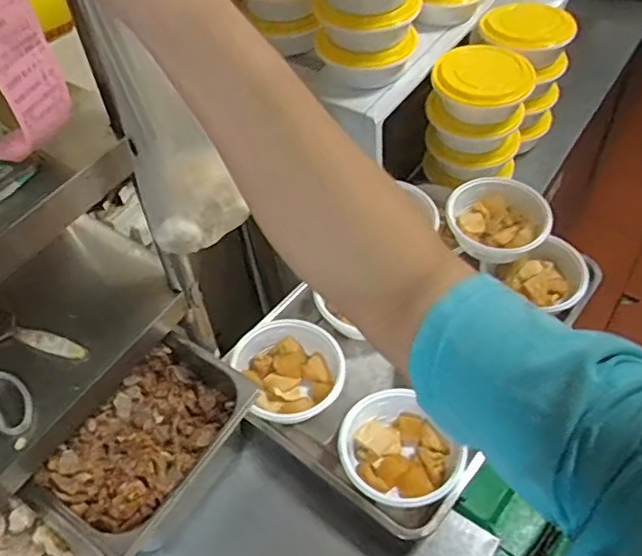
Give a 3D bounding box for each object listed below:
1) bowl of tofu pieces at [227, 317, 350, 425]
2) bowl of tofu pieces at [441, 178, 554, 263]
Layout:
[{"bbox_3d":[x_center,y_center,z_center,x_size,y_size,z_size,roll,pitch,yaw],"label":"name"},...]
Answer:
[{"bbox_3d":[-0.045,0.141,0.962,0.158,0.090,0.172,-2,53,3],"label":"bowl of tofu pieces"},{"bbox_3d":[0.305,-0.099,1.090,0.176,0.069,0.146,13,55,14],"label":"bowl of tofu pieces"}]

